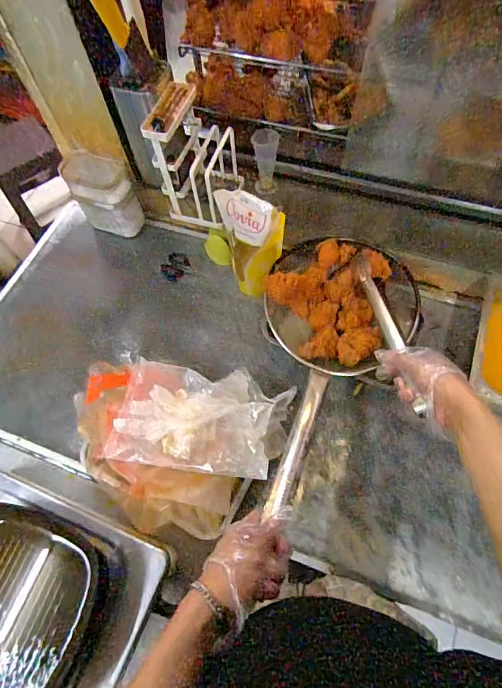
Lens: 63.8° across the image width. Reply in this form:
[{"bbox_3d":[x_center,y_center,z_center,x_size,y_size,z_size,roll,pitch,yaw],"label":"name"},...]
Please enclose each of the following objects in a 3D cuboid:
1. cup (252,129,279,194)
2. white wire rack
[{"bbox_3d":[0.032,-0.383,0.860,0.056,0.107,0.050,-3,64,2],"label":"cup"},{"bbox_3d":[-0.103,-0.363,0.801,0.137,0.215,0.164,11,66,8],"label":"white wire rack"}]

